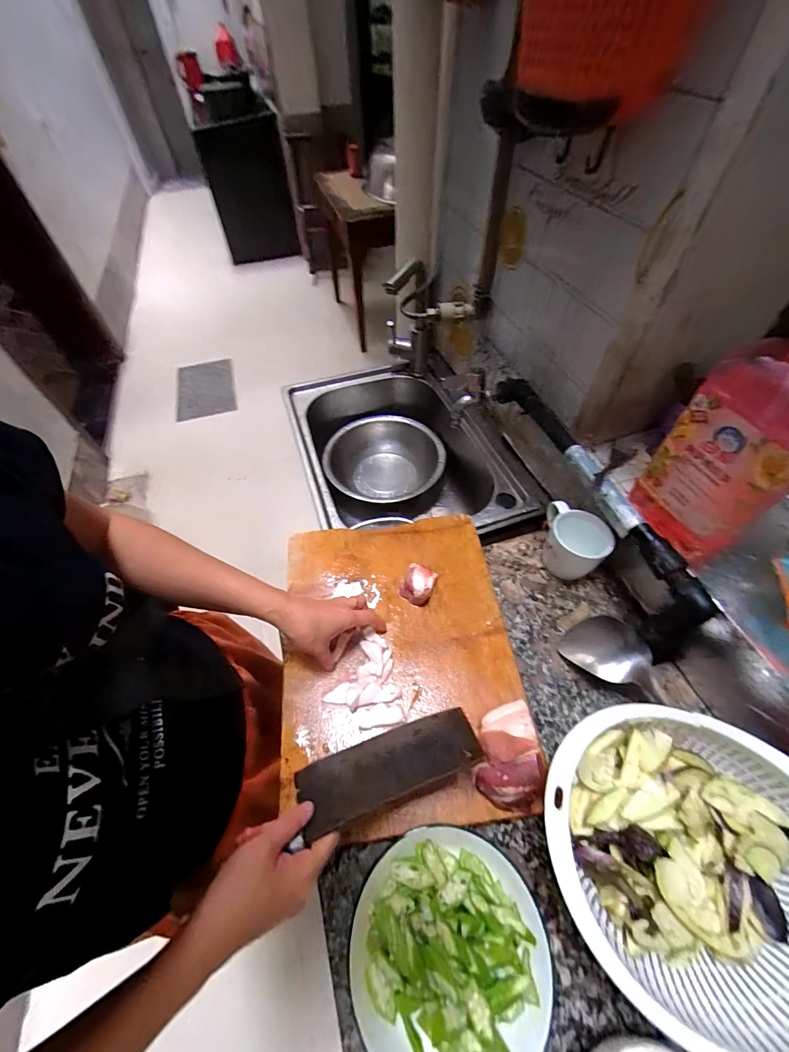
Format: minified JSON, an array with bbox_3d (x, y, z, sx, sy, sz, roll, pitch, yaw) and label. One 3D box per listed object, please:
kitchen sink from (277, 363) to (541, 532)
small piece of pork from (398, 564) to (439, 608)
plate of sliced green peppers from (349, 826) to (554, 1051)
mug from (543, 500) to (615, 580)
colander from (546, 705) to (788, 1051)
[{"bbox_3d":[0.024,-0.125,0.875,0.396,0.226,0.532,-17,57,-10],"label":"kitchen sink"},{"bbox_3d":[0.034,0.084,0.546,0.044,0.026,0.049,21,58,17],"label":"small piece of pork"},{"bbox_3d":[0.051,0.385,0.348,0.171,0.050,0.168,-1,55,2],"label":"plate of sliced green peppers"},{"bbox_3d":[0.254,0.024,0.570,0.076,0.084,0.108,-35,60,-20],"label":"mug"},{"bbox_3d":[0.273,0.309,0.356,0.249,0.111,0.240,-1,55,1],"label":"colander"}]

